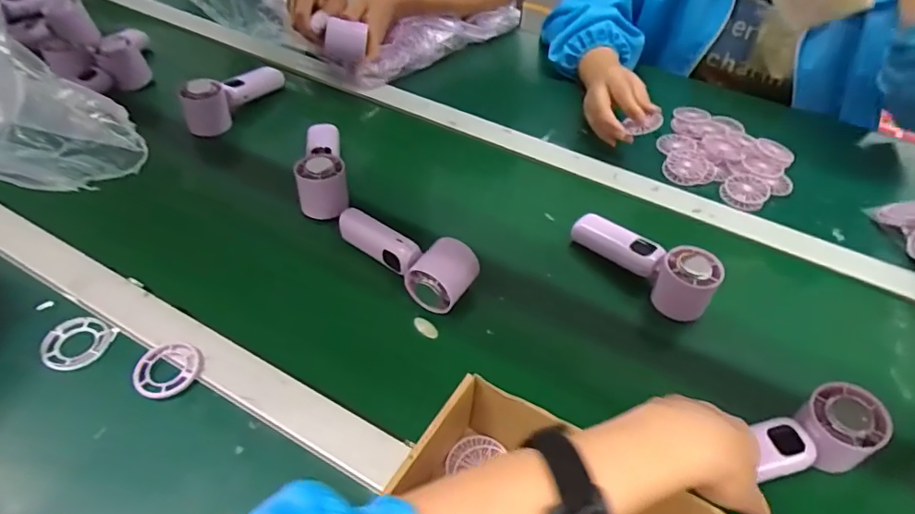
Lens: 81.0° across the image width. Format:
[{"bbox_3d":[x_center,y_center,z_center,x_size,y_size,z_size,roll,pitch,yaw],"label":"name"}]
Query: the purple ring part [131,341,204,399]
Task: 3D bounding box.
[{"bbox_3d":[-0.252,0.099,0.467,0.050,0.011,0.055,3,44,-3],"label":"purple ring part"}]

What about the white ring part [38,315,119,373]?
[{"bbox_3d":[-0.340,0.077,0.478,0.050,0.005,0.054,23,48,2],"label":"white ring part"}]

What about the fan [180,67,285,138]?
[{"bbox_3d":[-0.315,-0.226,0.751,0.053,0.073,0.168,21,49,13],"label":"fan"}]

